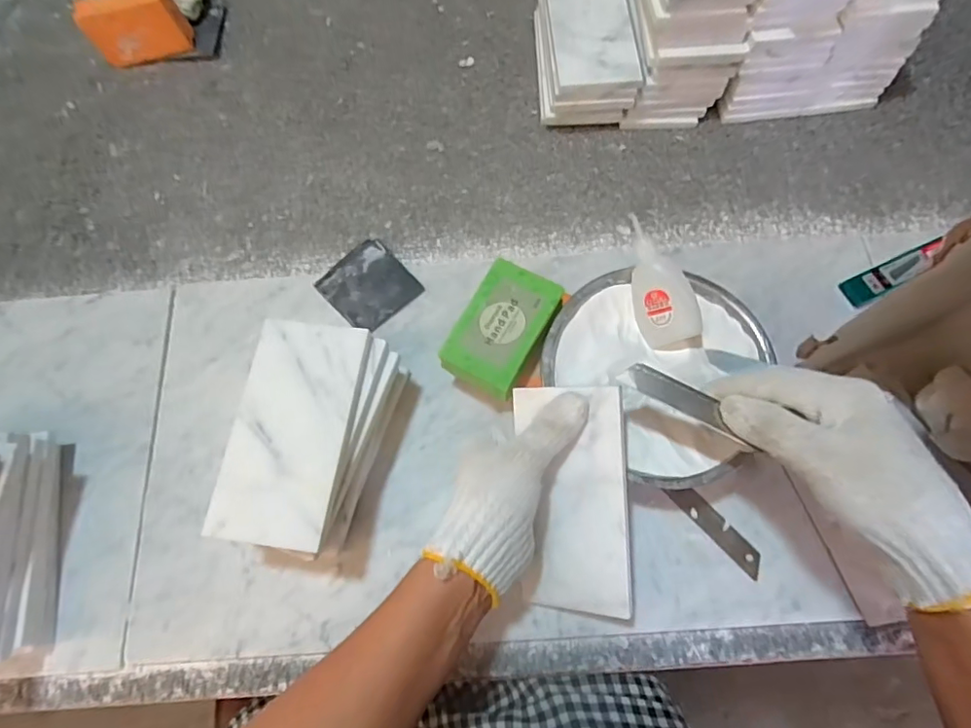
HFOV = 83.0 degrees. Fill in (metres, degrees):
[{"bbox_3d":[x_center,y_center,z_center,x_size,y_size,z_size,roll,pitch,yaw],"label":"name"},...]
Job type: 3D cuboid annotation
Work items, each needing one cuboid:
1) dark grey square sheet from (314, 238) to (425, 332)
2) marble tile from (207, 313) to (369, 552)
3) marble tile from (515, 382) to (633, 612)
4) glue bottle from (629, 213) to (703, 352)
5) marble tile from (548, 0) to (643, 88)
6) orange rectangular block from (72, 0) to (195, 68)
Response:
[{"bbox_3d":[-0.102,-0.069,0.482,0.070,0.004,0.073,-41,75,-12],"label":"dark grey square sheet"},{"bbox_3d":[-0.129,0.042,0.364,0.075,0.007,0.147,7,70,5],"label":"marble tile"},{"bbox_3d":[0.059,0.091,0.369,0.072,0.006,0.148,-5,88,28],"label":"marble tile"},{"bbox_3d":[0.128,-0.057,0.407,0.035,0.027,0.101,-20,90,-5],"label":"glue bottle"},{"bbox_3d":[0.101,-0.323,0.521,0.074,0.010,0.143,-5,70,2],"label":"marble tile"},{"bbox_3d":[-0.365,-0.350,0.575,0.097,0.063,0.024,-11,69,-2],"label":"orange rectangular block"}]

